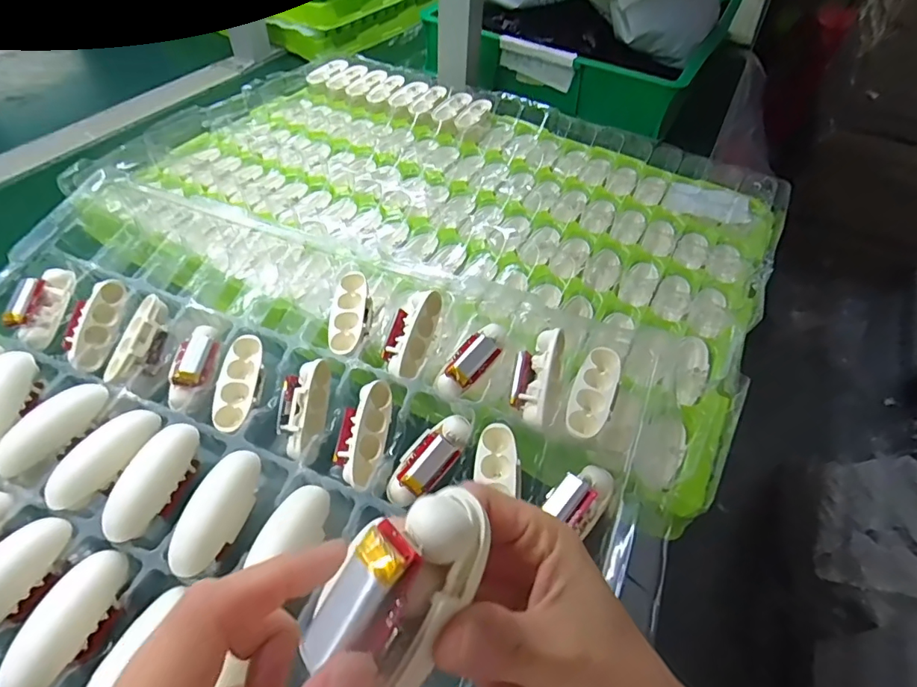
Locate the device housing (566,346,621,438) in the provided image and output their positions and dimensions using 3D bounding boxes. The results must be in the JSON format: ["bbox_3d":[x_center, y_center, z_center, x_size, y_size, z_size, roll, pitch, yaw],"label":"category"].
[{"bbox_3d":[0.081,0.029,0.293,0.022,0.015,0.065,22,52,14],"label":"device housing"}]

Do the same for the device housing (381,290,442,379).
[{"bbox_3d":[-0.032,-0.007,0.329,0.027,0.023,0.060,9,71,43],"label":"device housing"}]

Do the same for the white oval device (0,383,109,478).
[{"bbox_3d":[-0.247,0.050,0.299,0.022,0.019,0.066,37,71,24],"label":"white oval device"}]

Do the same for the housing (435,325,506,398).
[{"bbox_3d":[0.010,0.009,0.311,0.022,0.015,0.057,35,70,23],"label":"housing"}]

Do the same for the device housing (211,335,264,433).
[{"bbox_3d":[-0.141,0.026,0.318,0.025,0.013,0.064,2,63,-2],"label":"device housing"}]

